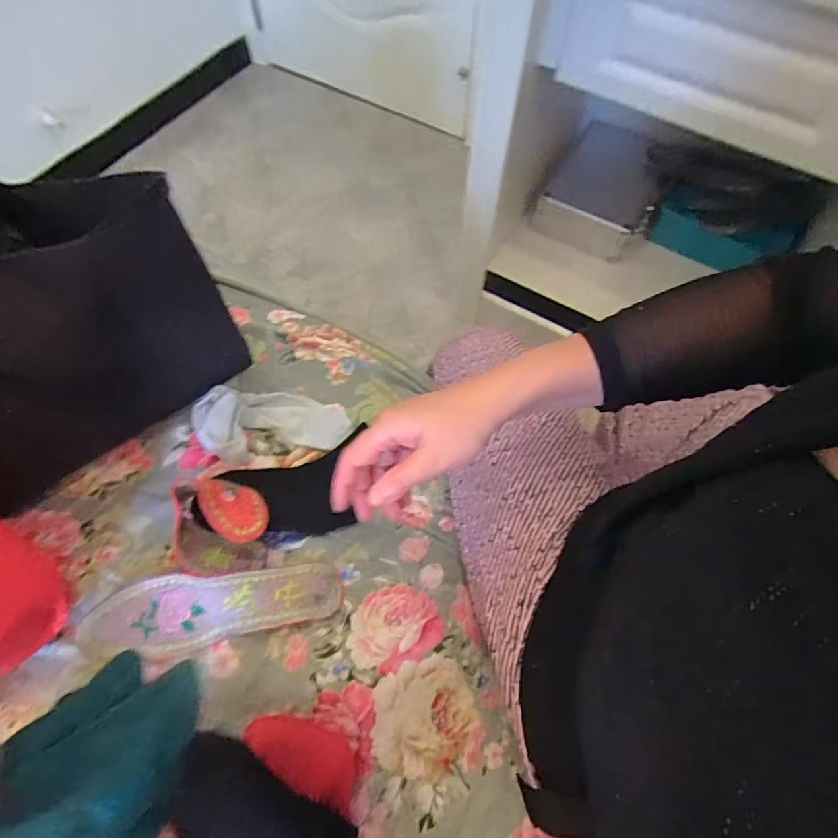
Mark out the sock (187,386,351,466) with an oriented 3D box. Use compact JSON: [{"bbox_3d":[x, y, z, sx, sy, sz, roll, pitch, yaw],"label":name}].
[{"bbox_3d":[-0.168,0.005,0.530,0.172,0.042,0.088,8,64,3],"label":"sock"}]

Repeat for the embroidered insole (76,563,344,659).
[{"bbox_3d":[-0.191,0.179,0.452,0.225,0.031,0.066,-5,64,-3],"label":"embroidered insole"}]

